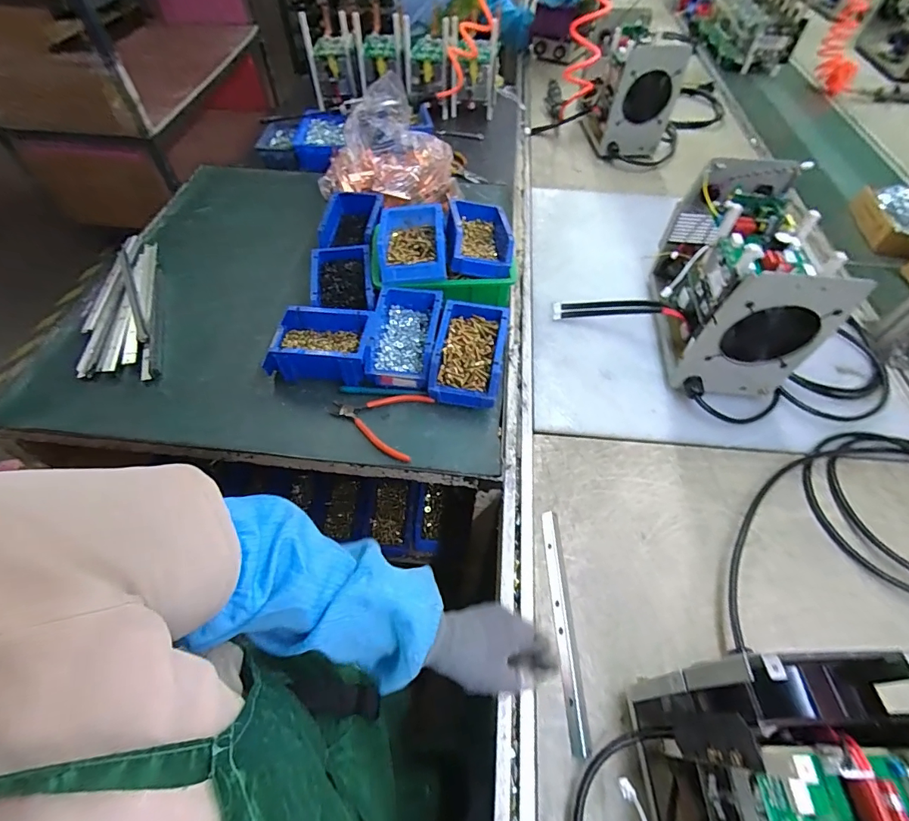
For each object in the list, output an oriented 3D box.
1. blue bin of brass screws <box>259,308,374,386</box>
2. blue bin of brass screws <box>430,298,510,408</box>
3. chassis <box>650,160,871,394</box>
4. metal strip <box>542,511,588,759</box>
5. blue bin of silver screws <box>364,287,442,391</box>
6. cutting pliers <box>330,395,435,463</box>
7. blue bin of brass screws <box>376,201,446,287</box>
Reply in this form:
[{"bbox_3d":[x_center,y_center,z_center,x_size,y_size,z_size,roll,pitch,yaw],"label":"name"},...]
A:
[{"bbox_3d":[-0.209,-0.099,0.680,0.160,0.073,0.106,5,55,3],"label":"blue bin of brass screws"},{"bbox_3d":[0.024,-0.091,0.678,0.102,0.061,0.162,8,55,4],"label":"blue bin of brass screws"},{"bbox_3d":[0.435,-0.199,0.684,0.168,0.236,0.289,10,55,6],"label":"chassis"},{"bbox_3d":[0.128,0.244,0.513,0.022,0.004,0.254,1,55,-1],"label":"metal strip"},{"bbox_3d":[-0.079,-0.117,0.696,0.101,0.069,0.169,6,55,3],"label":"blue bin of silver screws"},{"bbox_3d":[-0.115,0.009,0.645,0.140,0.012,0.114,15,56,9],"label":"cutting pliers"},{"bbox_3d":[-0.074,-0.287,0.747,0.114,0.060,0.158,-2,55,-3],"label":"blue bin of brass screws"}]

